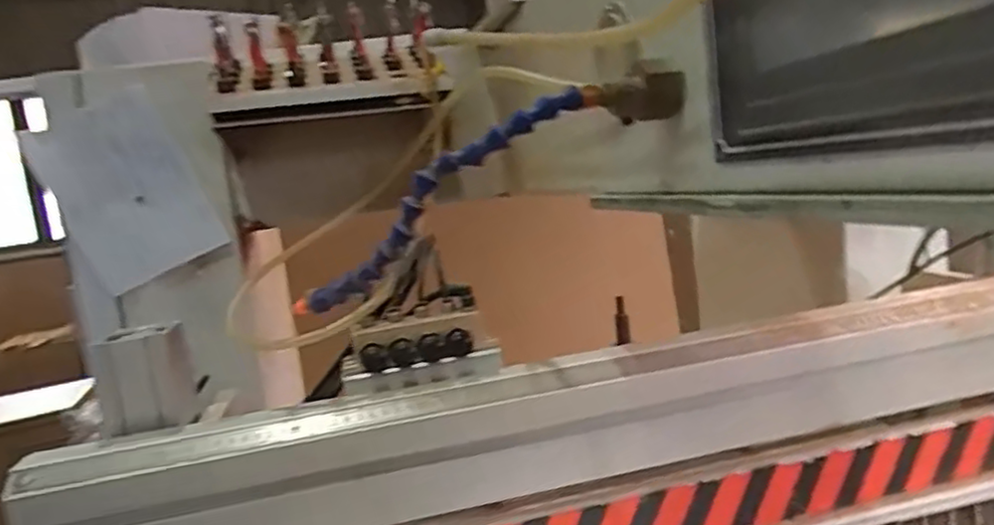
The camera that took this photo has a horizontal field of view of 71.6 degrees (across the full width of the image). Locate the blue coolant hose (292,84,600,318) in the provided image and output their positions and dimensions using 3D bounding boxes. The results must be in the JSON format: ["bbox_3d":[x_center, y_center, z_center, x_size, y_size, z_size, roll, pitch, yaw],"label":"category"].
[{"bbox_3d":[-0.044,-0.033,0.424,0.240,0.030,0.049,-40,1,13],"label":"blue coolant hose"}]

